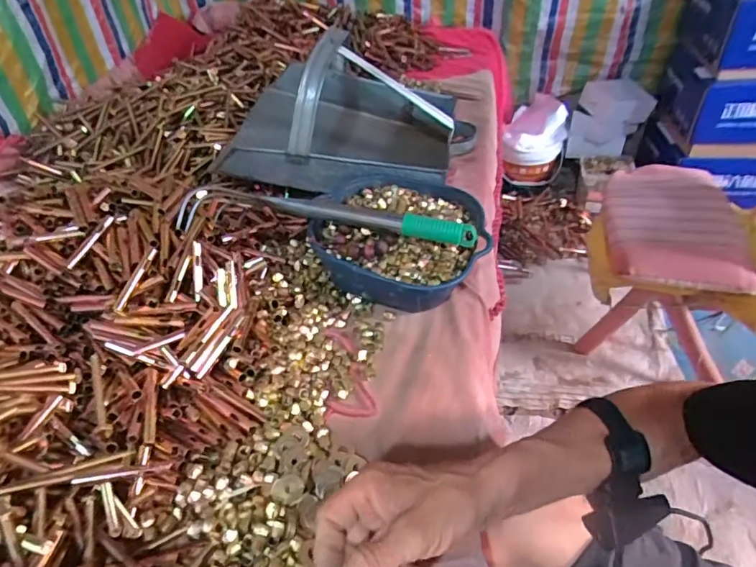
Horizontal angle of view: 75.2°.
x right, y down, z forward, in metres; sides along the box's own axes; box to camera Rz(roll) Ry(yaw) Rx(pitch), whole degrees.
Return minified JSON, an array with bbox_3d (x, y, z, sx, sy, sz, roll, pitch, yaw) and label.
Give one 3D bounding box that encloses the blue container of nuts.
[{"bbox_3d":[0.034,-0.067,0.674,0.222,0.093,0.244,10,44,11],"label":"blue container of nuts"}]

